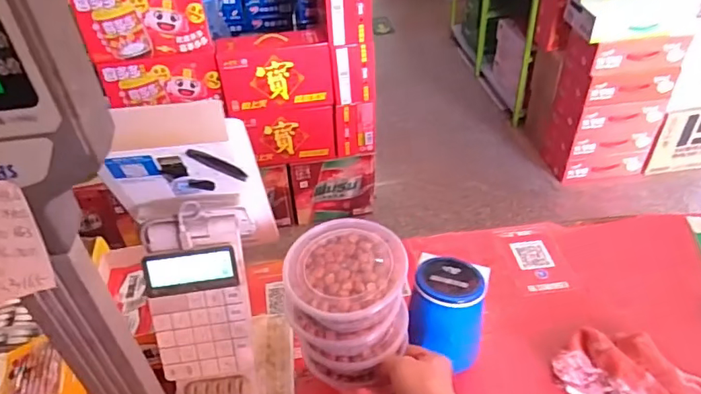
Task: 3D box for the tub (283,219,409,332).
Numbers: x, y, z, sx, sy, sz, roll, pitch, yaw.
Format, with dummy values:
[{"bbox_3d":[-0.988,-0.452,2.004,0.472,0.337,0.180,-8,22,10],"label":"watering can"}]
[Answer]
[{"bbox_3d":[-0.006,0.075,0.482,0.106,0.048,0.105,-2,40,2],"label":"tub"}]

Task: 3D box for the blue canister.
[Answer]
[{"bbox_3d":[0.108,0.136,0.578,0.077,0.118,0.077,-2,40,2],"label":"blue canister"}]

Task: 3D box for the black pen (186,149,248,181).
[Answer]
[{"bbox_3d":[-0.111,-0.027,0.439,0.012,0.062,0.007,-51,46,10],"label":"black pen"}]

